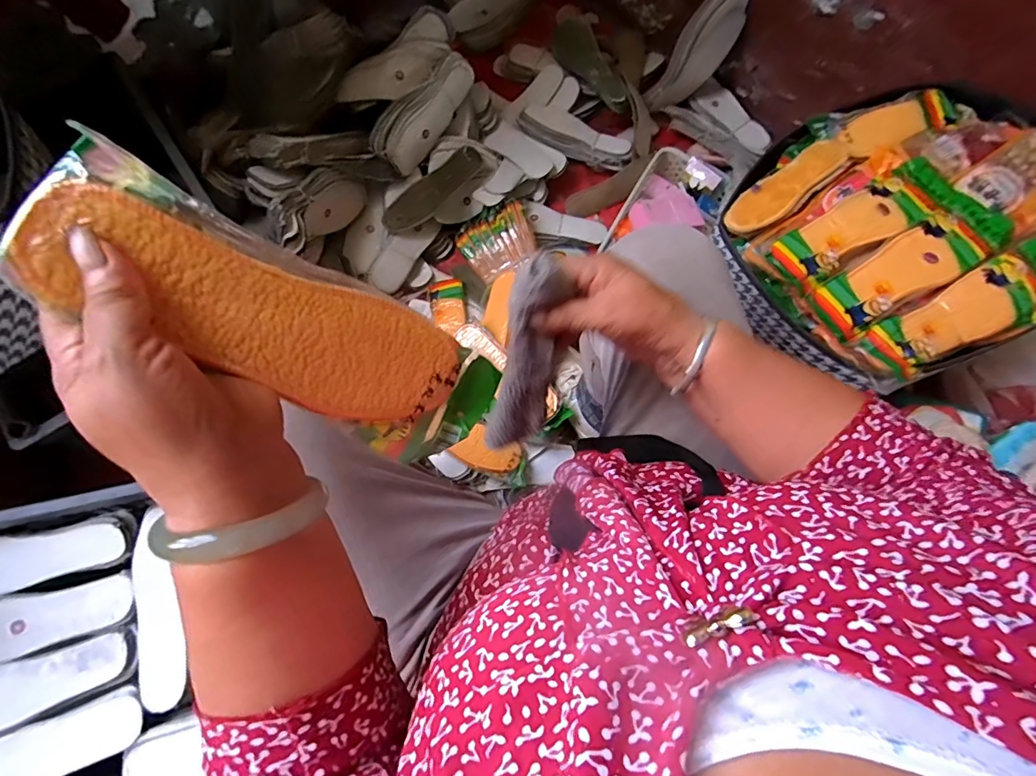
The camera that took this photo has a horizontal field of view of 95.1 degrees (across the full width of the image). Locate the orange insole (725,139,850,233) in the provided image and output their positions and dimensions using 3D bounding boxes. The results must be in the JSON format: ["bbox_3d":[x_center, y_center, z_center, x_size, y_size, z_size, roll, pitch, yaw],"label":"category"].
[{"bbox_3d":[0.353,-0.268,0.620,0.188,0.022,0.059,-39,75,-9],"label":"orange insole"}]

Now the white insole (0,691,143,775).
[{"bbox_3d":[-0.544,0.415,0.524,0.203,0.024,0.068,-19,71,-25],"label":"white insole"}]

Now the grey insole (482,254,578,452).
[{"bbox_3d":[0.005,-0.011,0.384,0.044,0.205,0.030,20,44,8],"label":"grey insole"}]

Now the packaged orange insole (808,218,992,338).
[{"bbox_3d":[0.455,-0.142,0.544,0.230,0.017,0.071,-30,74,-7],"label":"packaged orange insole"}]

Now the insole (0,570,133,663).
[{"bbox_3d":[-0.579,0.277,0.560,0.204,0.019,0.067,-10,72,-16],"label":"insole"}]

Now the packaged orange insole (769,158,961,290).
[{"bbox_3d":[0.421,-0.206,0.569,0.245,0.010,0.075,-29,73,-7],"label":"packaged orange insole"}]

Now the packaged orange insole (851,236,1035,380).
[{"bbox_3d":[0.513,-0.085,0.530,0.262,0.024,0.080,-27,73,-6],"label":"packaged orange insole"}]

